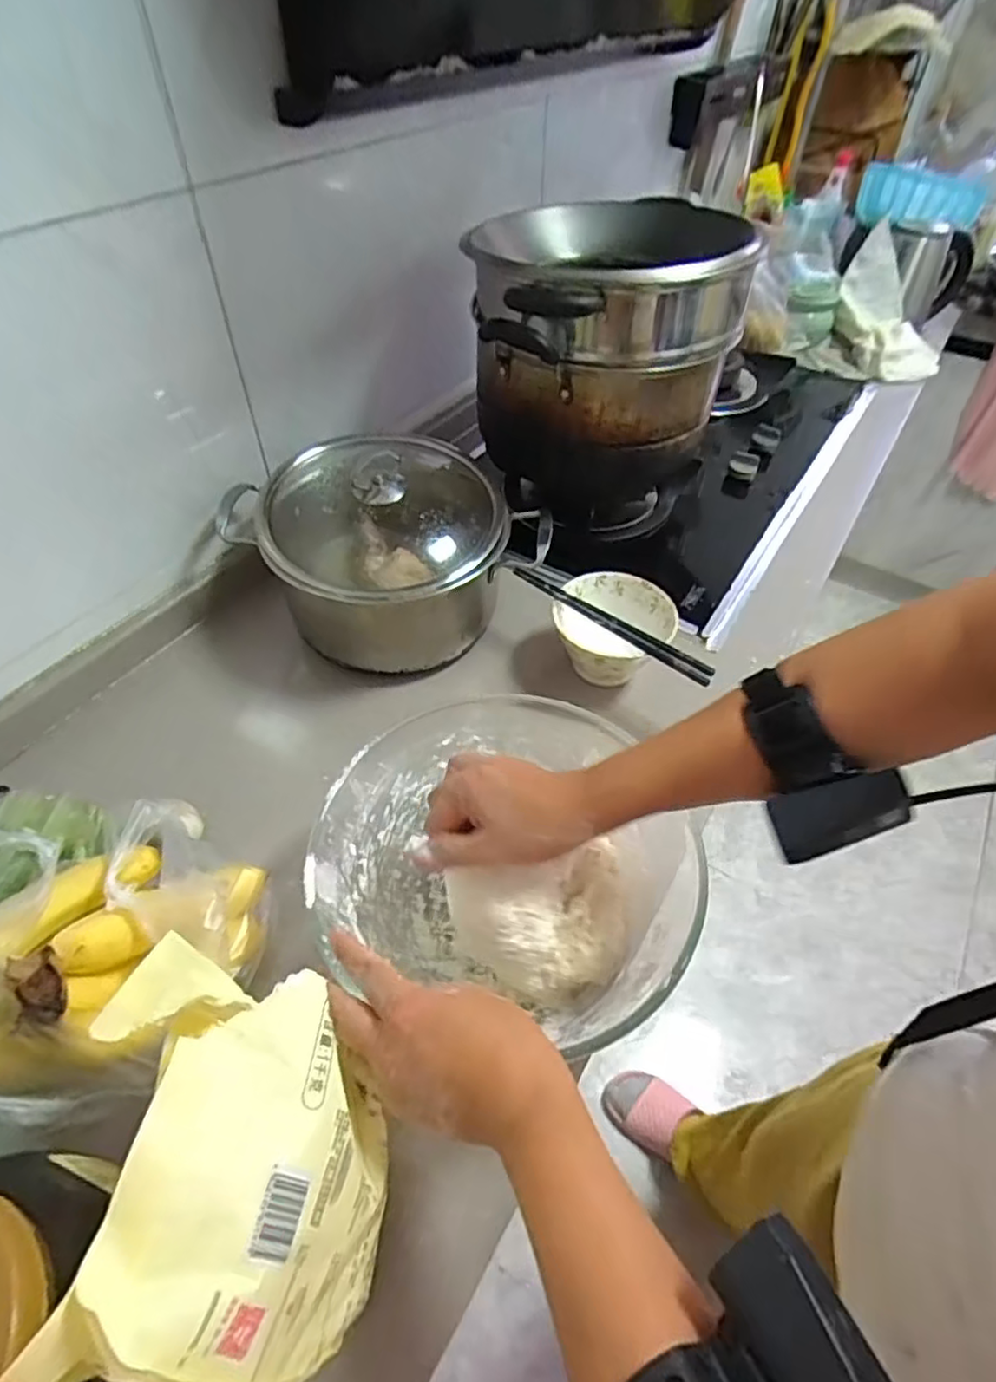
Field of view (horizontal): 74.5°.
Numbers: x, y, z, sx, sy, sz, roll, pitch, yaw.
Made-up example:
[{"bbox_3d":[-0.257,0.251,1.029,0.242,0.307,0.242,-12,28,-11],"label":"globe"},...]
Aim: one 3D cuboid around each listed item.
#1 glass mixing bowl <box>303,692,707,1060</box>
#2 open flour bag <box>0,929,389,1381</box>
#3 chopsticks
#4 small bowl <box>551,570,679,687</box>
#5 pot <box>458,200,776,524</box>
[{"bbox_3d":[0.008,0.130,0.500,0.257,0.119,0.236,1,49,-1],"label":"glass mixing bowl"},{"bbox_3d":[-0.114,0.225,0.305,0.101,0.157,0.153,-3,50,-5],"label":"open flour bag"},{"bbox_3d":[0.111,-0.069,0.653,0.223,0.014,0.020,33,56,24],"label":"chopsticks"},{"bbox_3d":[0.114,-0.060,0.696,0.118,0.070,0.123,1,49,-1],"label":"small bowl"},{"bbox_3d":[0.118,-0.382,0.807,0.287,0.318,0.303,1,49,-1],"label":"pot"}]

